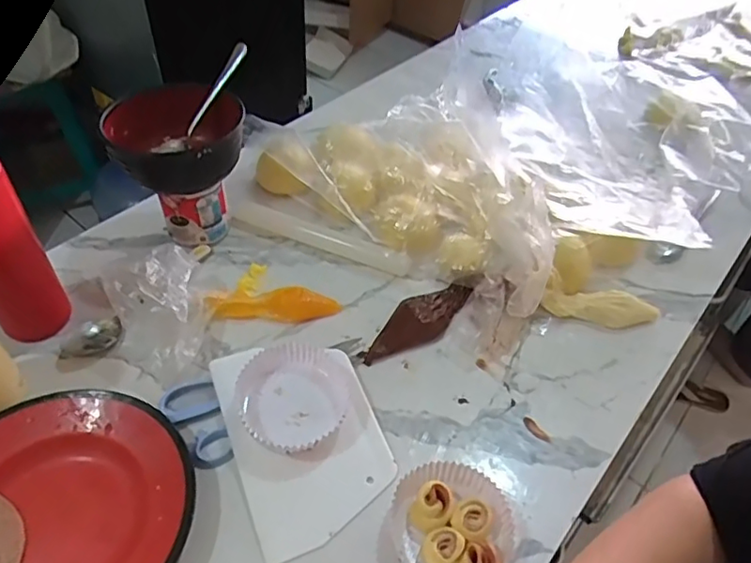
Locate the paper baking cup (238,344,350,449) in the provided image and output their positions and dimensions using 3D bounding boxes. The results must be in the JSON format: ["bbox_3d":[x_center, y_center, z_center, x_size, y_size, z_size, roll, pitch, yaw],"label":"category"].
[{"bbox_3d":[-0.073,0.105,0.527,0.098,0.033,0.098,2,47,-2],"label":"paper baking cup"}]

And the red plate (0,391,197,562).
[{"bbox_3d":[-0.240,0.180,0.449,0.191,0.026,0.200,2,47,-2],"label":"red plate"}]

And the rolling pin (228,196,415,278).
[{"bbox_3d":[-0.064,-0.055,0.679,0.222,0.025,0.024,20,49,14],"label":"rolling pin"}]

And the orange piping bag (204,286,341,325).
[{"bbox_3d":[-0.106,0.021,0.610,0.131,0.031,0.037,6,47,1],"label":"orange piping bag"}]

